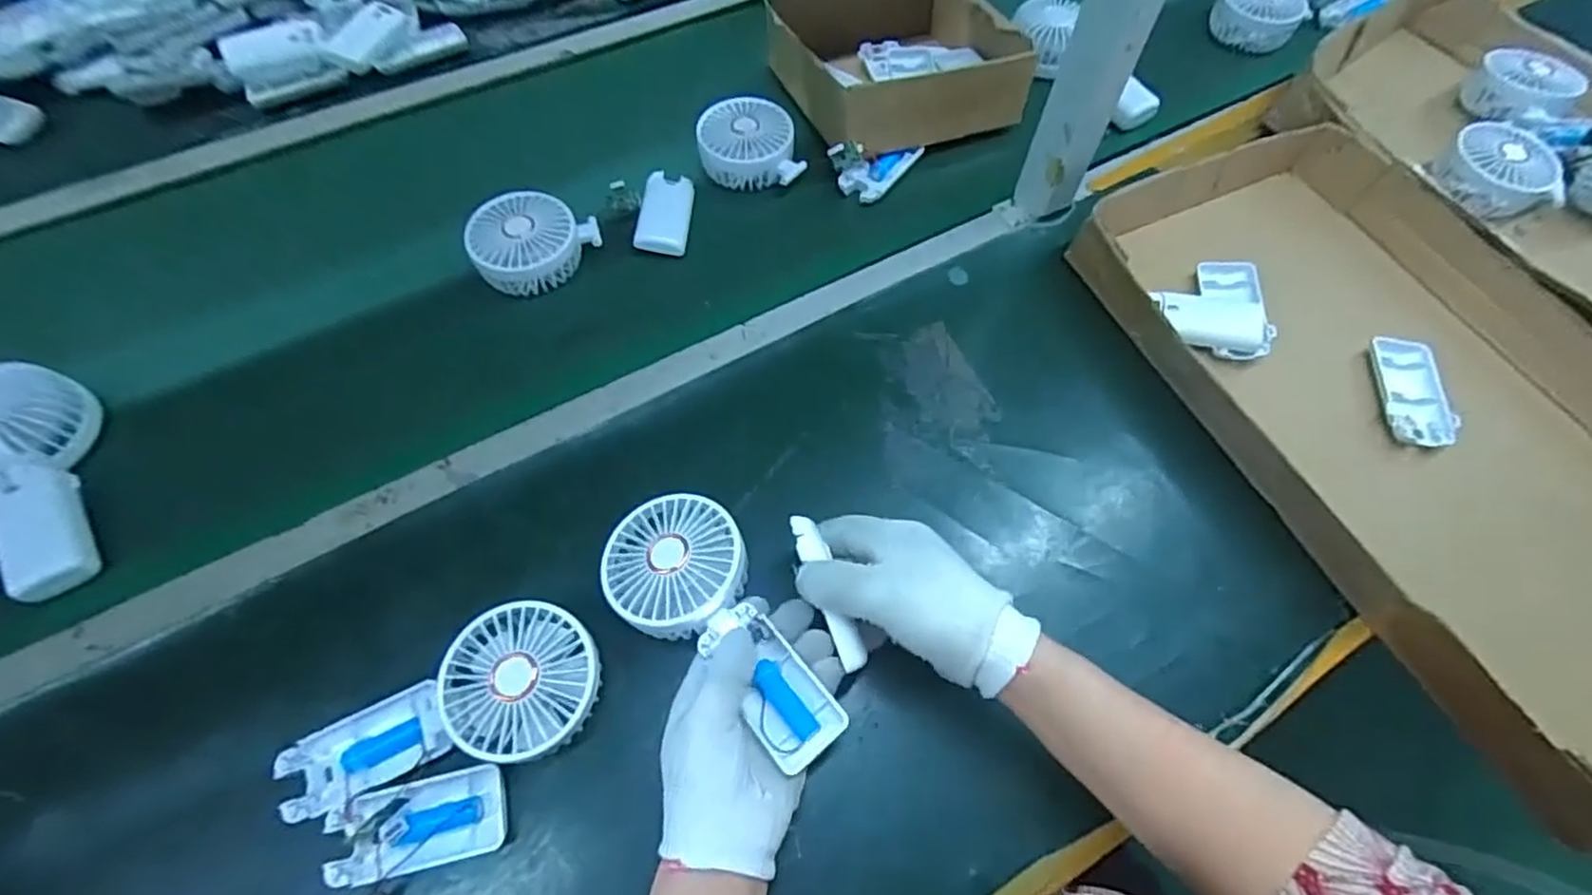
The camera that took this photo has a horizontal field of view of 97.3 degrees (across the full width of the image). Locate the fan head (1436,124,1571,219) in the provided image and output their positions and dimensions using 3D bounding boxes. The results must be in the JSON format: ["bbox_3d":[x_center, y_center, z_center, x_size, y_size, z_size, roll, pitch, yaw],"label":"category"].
[{"bbox_3d":[0.643,-0.255,0.641,0.096,0.039,0.090,9,66,0],"label":"fan head"}]

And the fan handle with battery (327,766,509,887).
[{"bbox_3d":[-0.213,0.212,0.395,0.091,0.025,0.045,-11,61,-7],"label":"fan handle with battery"}]

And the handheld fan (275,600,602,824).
[{"bbox_3d":[-0.210,0.153,0.411,0.184,0.043,0.087,-14,68,-10],"label":"handheld fan"}]

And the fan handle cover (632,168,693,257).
[{"bbox_3d":[-0.116,-0.209,0.626,0.044,0.009,0.083,11,65,-14],"label":"fan handle cover"}]

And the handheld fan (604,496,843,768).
[{"bbox_3d":[-0.045,0.106,0.425,0.079,0.036,0.184,-38,69,-18],"label":"handheld fan"}]

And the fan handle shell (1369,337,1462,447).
[{"bbox_3d":[0.480,-0.044,0.548,0.048,0.015,0.094,7,61,3],"label":"fan handle shell"}]

